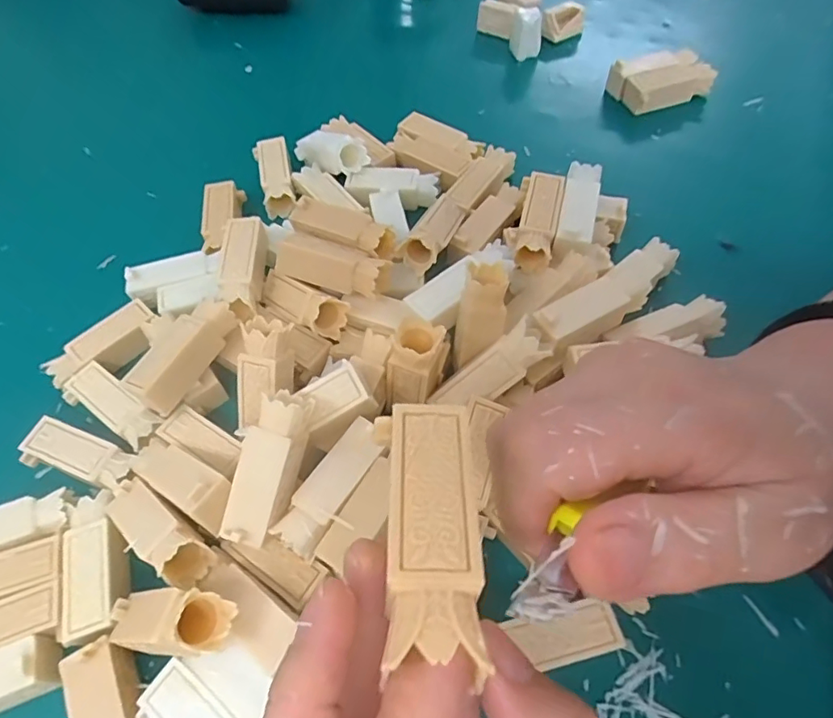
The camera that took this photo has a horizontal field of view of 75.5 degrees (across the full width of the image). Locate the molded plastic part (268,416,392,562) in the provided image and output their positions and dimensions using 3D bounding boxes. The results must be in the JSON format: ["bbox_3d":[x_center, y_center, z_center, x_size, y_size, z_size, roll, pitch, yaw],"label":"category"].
[{"bbox_3d":[-0.034,0.054,0.234,0.020,0.020,0.065,26,64,18],"label":"molded plastic part"}]

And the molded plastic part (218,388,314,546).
[{"bbox_3d":[-0.060,0.043,0.222,0.023,0.018,0.062,22,93,16],"label":"molded plastic part"}]

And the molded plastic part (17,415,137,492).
[{"bbox_3d":[-0.164,0.051,0.270,0.058,0.022,0.022,15,61,13],"label":"molded plastic part"}]

